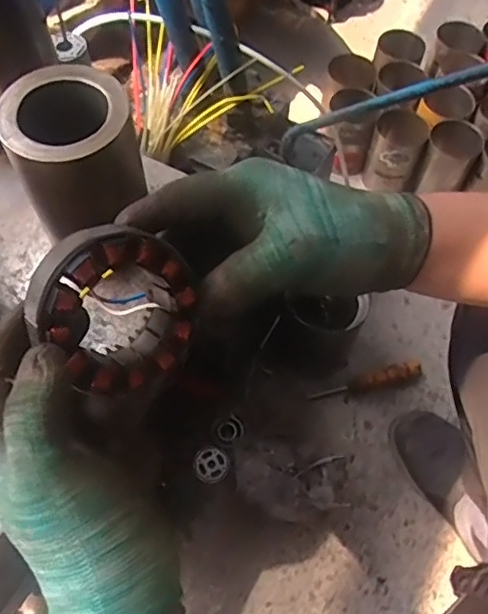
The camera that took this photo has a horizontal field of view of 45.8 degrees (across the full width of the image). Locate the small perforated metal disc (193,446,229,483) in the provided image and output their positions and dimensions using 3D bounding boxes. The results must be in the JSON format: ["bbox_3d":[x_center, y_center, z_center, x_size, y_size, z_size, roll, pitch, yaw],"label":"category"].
[{"bbox_3d":[-0.049,0.231,0.849,0.050,0.008,0.050,4,73,-13],"label":"small perforated metal disc"}]

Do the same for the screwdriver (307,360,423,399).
[{"bbox_3d":[0.192,0.118,0.900,0.175,0.034,0.029,-12,62,-7],"label":"screwdriver"}]

